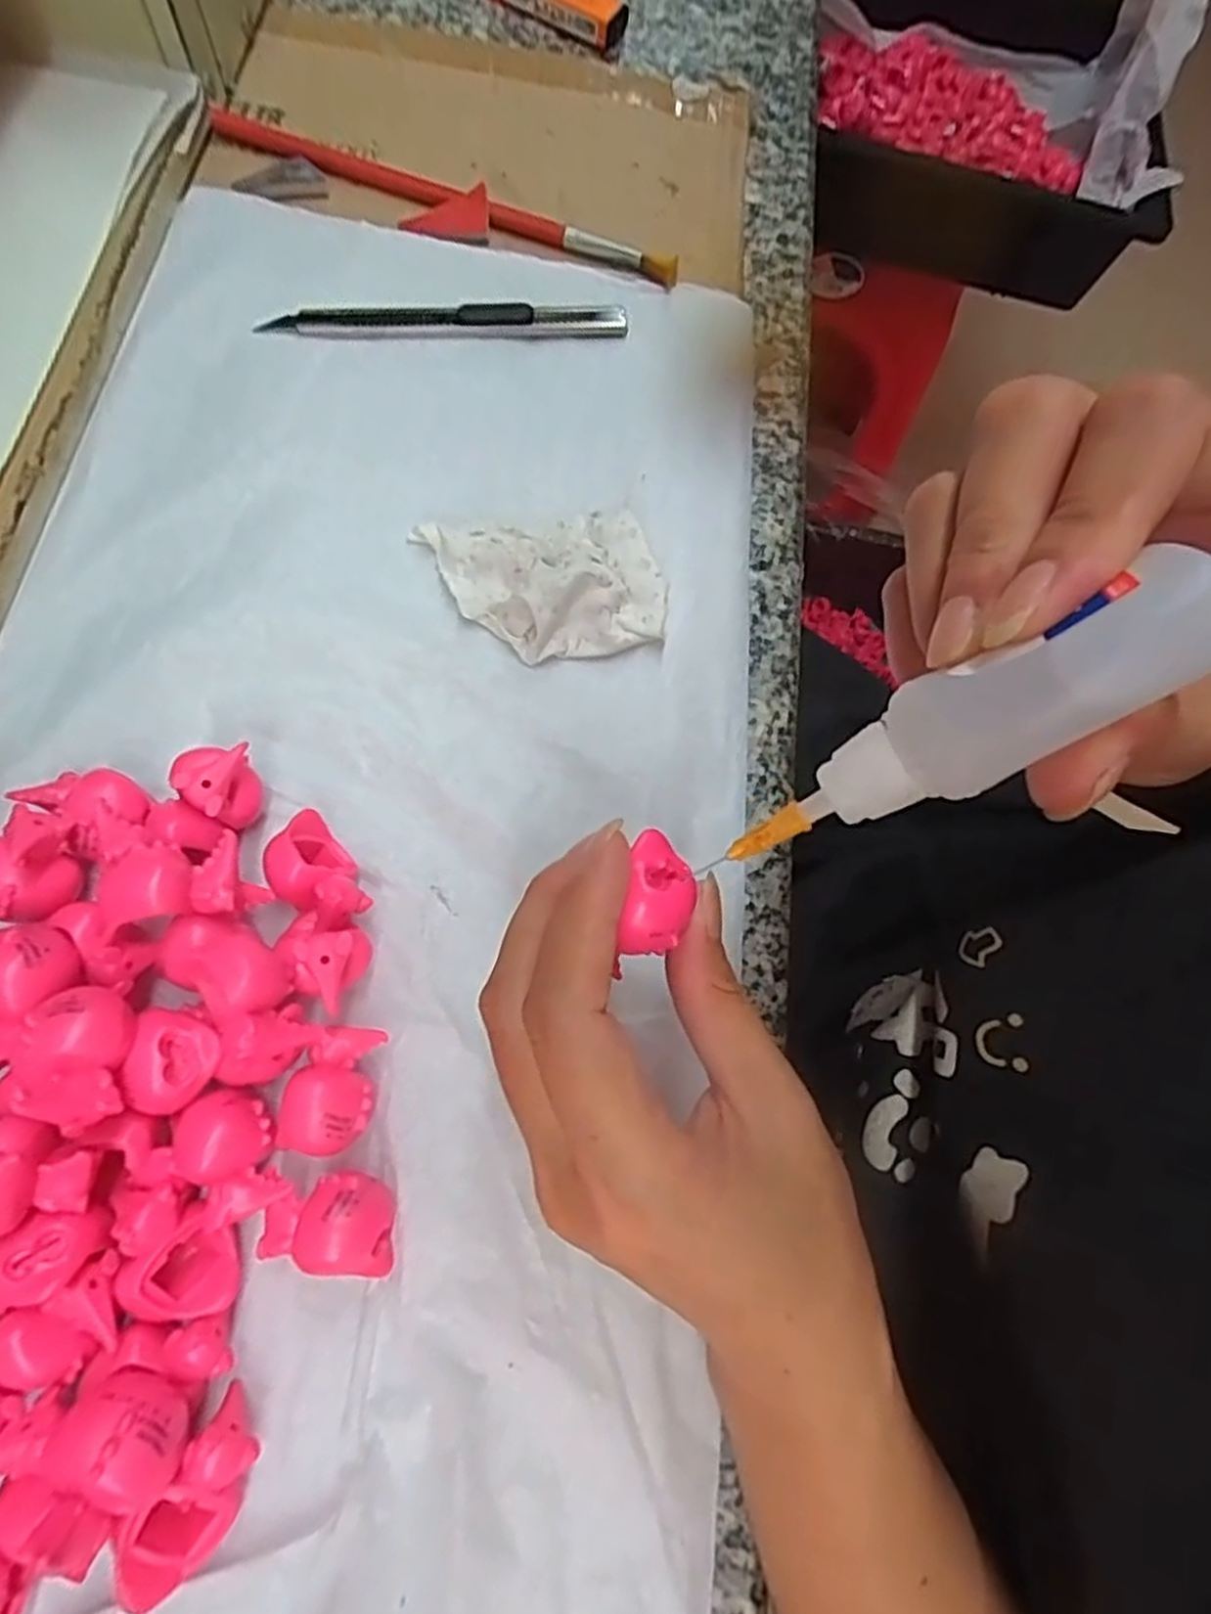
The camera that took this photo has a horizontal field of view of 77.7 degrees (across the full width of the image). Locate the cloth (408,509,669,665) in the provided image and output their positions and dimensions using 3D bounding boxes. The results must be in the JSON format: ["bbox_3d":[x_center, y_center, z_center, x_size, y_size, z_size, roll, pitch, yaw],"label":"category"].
[{"bbox_3d":[-0.019,-0.077,0.253,0.074,0.015,0.053,-12,71,-6],"label":"cloth"}]

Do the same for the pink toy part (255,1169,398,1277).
[{"bbox_3d":[-0.069,0.103,0.188,0.033,0.016,0.022,8,70,1],"label":"pink toy part"}]

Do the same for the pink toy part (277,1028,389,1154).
[{"bbox_3d":[-0.070,0.074,0.198,0.020,0.017,0.032,20,71,5],"label":"pink toy part"}]

